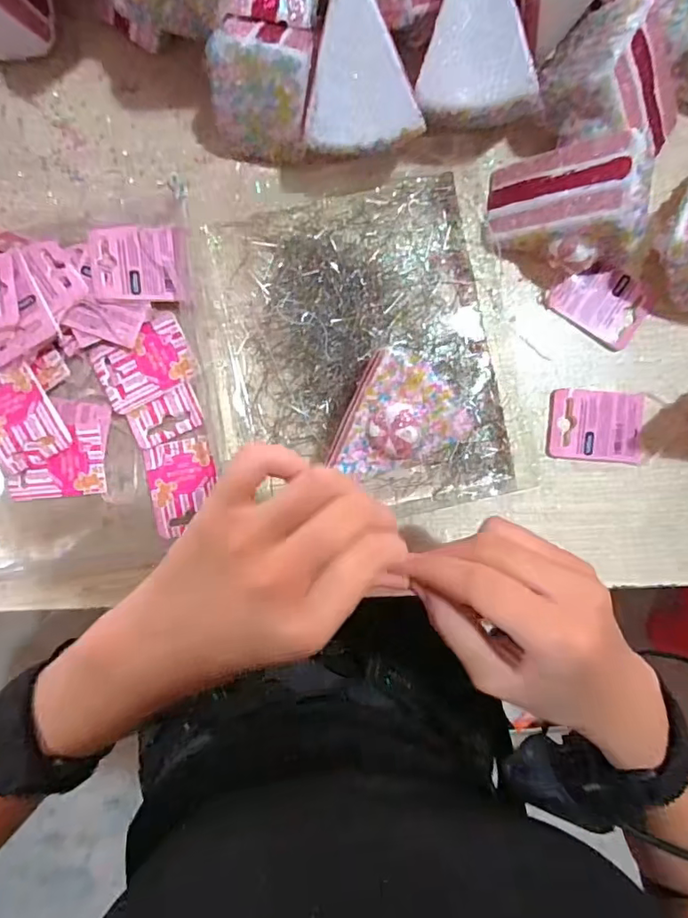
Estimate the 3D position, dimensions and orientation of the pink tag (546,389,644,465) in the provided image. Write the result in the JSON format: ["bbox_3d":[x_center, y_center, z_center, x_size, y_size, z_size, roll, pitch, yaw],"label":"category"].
[{"bbox_3d":[0.164,-0.021,0.343,0.061,0.005,0.045,5,93,-1],"label":"pink tag"}]

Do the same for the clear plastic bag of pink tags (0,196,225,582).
[{"bbox_3d":[-0.172,-0.039,0.322,0.179,0.034,0.221,-4,93,-1],"label":"clear plastic bag of pink tags"}]

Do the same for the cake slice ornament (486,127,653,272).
[{"bbox_3d":[0.133,-0.146,0.306,0.083,0.062,0.067,2,93,-1],"label":"cake slice ornament"}]

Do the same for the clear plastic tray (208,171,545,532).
[{"bbox_3d":[0.018,-0.062,0.337,0.177,0.006,0.206,-13,93,0],"label":"clear plastic tray"}]

